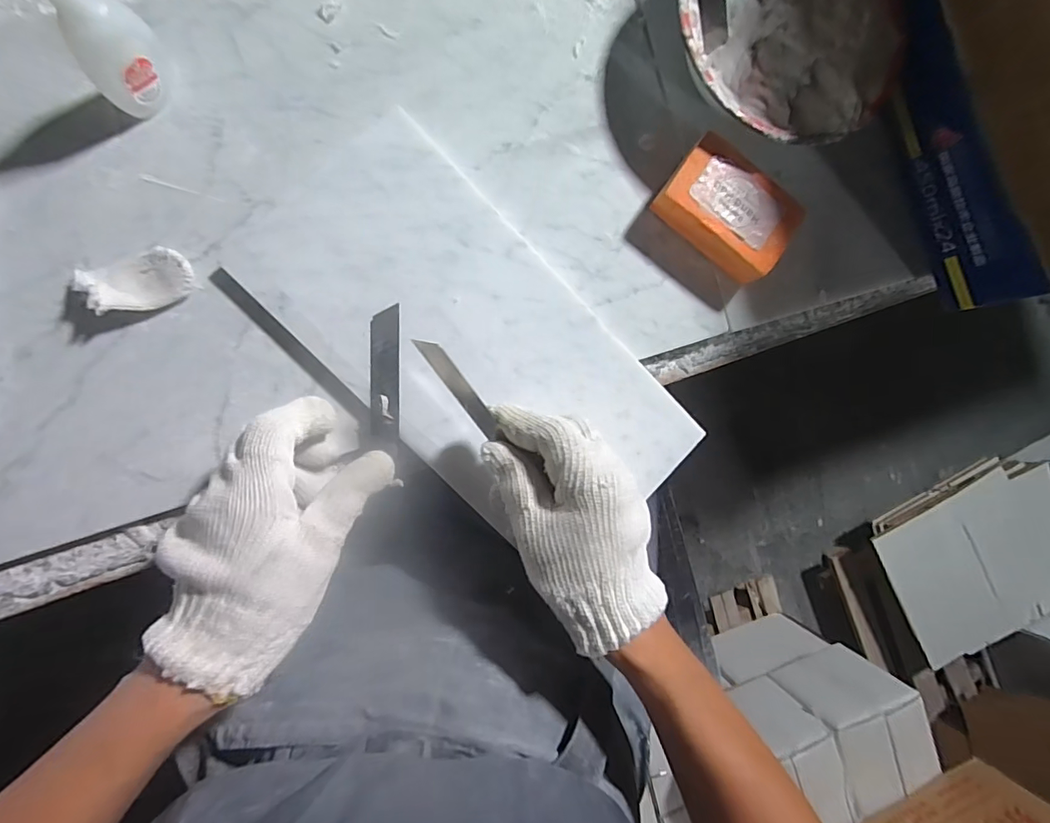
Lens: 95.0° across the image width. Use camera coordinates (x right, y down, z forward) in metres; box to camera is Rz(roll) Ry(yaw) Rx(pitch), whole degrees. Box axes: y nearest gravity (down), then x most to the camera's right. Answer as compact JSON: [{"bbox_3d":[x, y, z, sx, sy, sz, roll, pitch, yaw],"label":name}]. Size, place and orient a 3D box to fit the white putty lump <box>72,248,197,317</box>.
[{"bbox_3d":[-0.230,-0.078,0.286,0.054,0.022,0.032,-28,93,-8],"label":"white putty lump"}]

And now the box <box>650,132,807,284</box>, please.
[{"bbox_3d":[0.145,-0.142,0.346,0.093,0.032,0.064,38,84,-6],"label":"box"}]

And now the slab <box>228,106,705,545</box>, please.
[{"bbox_3d":[-0.030,-0.040,0.320,0.152,0.009,0.295,-45,95,-7],"label":"slab"}]

